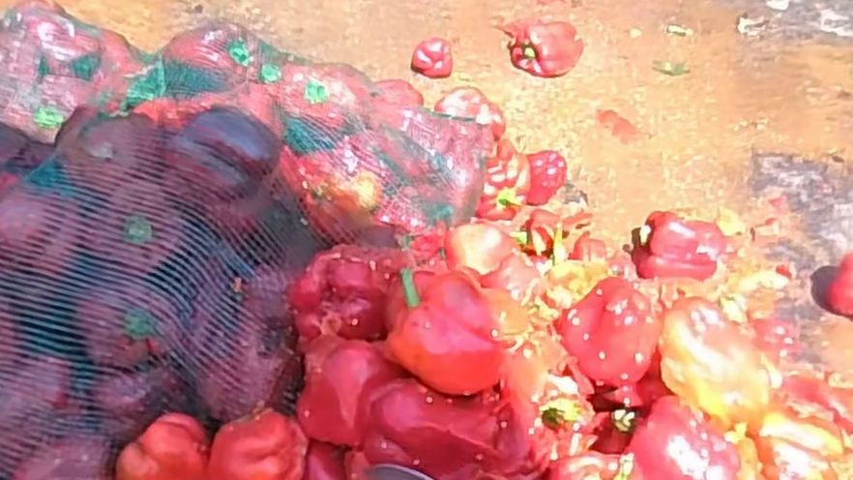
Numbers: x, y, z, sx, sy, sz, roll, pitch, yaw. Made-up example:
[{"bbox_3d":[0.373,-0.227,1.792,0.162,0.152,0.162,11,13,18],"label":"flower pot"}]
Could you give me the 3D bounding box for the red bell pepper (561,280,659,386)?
[{"bbox_3d":[0.153,0.072,0.622,0.073,0.056,0.068,1,44,-1],"label":"red bell pepper"}]

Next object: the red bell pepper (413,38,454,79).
[{"bbox_3d":[0.012,-0.342,1.406,0.078,0.056,0.065,2,44,0],"label":"red bell pepper"}]

